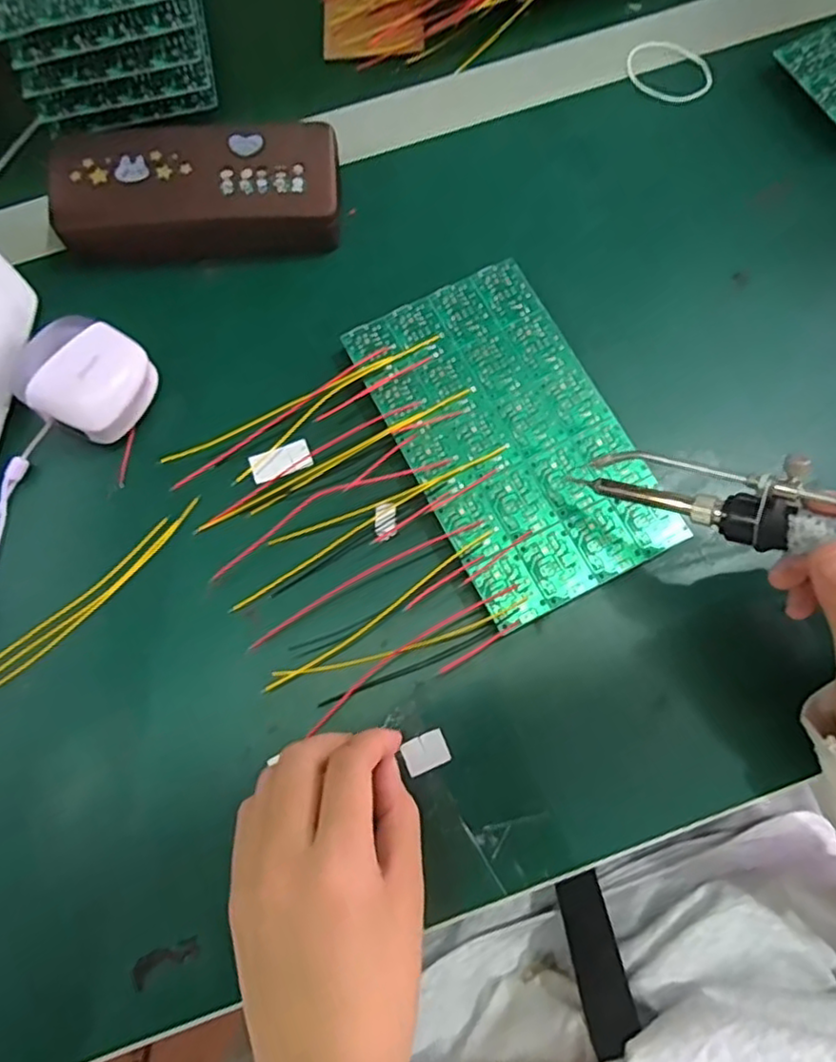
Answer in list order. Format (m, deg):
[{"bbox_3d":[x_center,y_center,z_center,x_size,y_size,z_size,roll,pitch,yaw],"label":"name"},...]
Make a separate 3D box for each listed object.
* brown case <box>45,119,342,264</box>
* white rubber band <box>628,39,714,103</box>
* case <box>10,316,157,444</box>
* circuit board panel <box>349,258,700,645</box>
[{"bbox_3d":[-0.119,-0.186,0.348,0.150,0.035,0.058,-5,75,0],"label":"brown case"},{"bbox_3d":[0.153,-0.280,0.388,0.053,0.008,0.039,21,76,6],"label":"white rubber band"},{"bbox_3d":[-0.167,-0.077,0.319,0.053,0.034,0.055,23,77,7],"label":"case"},{"bbox_3d":[0.045,-0.049,0.317,0.101,0.004,0.173,-27,76,-6],"label":"circuit board panel"}]

